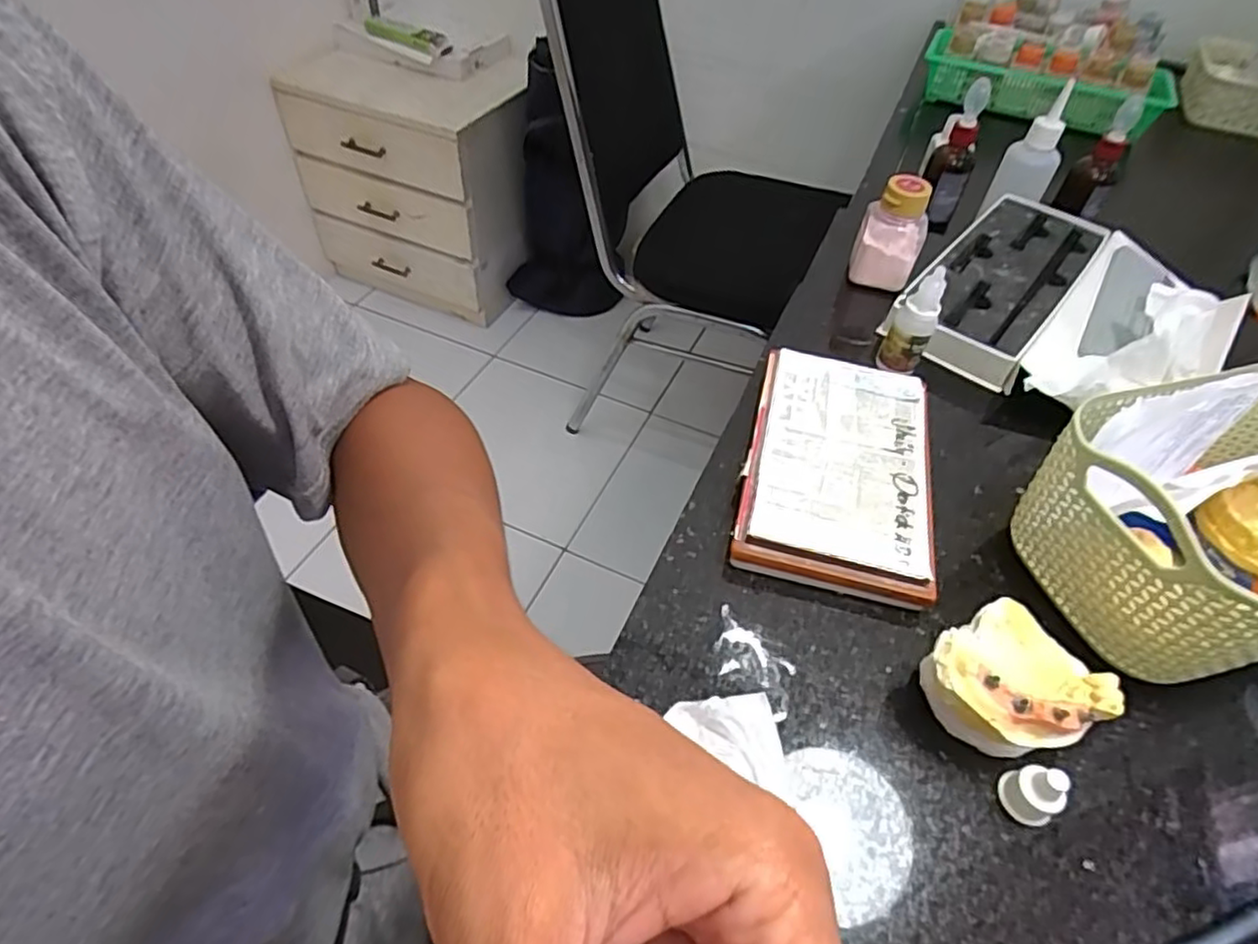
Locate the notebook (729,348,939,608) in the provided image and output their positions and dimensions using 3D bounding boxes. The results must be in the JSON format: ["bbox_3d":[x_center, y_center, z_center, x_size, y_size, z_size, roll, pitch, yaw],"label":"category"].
[{"bbox_3d":[0.114,-0.003,0.366,0.096,0.024,0.148,12,51,8],"label":"notebook"}]

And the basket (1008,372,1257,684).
[{"bbox_3d":[0.279,0.021,0.311,0.173,0.094,0.106,-12,52,-12],"label":"basket"}]

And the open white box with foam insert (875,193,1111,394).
[{"bbox_3d":[0.271,-0.140,0.487,0.088,0.025,0.215,33,56,23],"label":"open white box with foam insert"}]

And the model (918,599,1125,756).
[{"bbox_3d":[0.157,0.090,0.279,0.064,0.041,0.058,-24,55,-20],"label":"model"}]

